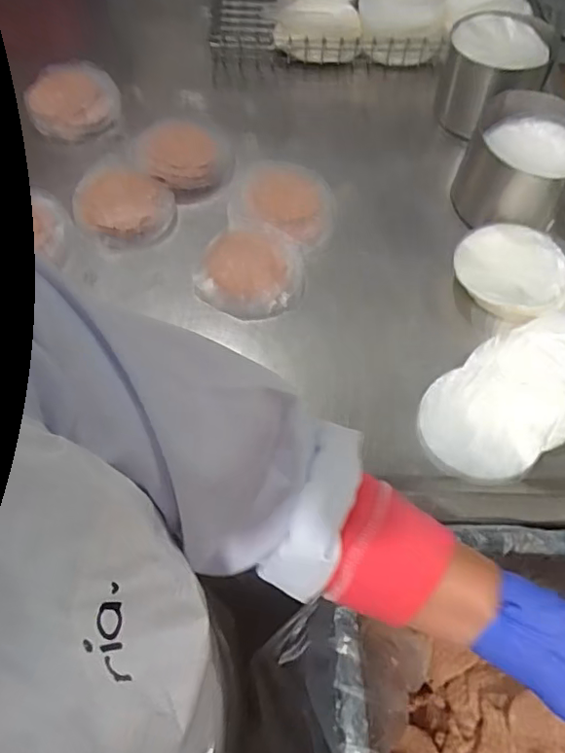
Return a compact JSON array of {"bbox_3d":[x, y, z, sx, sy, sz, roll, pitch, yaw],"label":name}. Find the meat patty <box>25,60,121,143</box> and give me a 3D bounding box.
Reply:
[{"bbox_3d":[-0.288,-0.381,0.754,0.121,0.032,0.126,0,61,0],"label":"meat patty"}]

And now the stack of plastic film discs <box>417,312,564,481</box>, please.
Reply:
[{"bbox_3d":[0.254,0.016,0.571,0.234,0.036,0.125,-27,65,-14],"label":"stack of plastic film discs"}]

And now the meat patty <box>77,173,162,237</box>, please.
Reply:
[{"bbox_3d":[-0.198,-0.217,0.678,0.092,0.019,0.094,1,61,1],"label":"meat patty"}]

